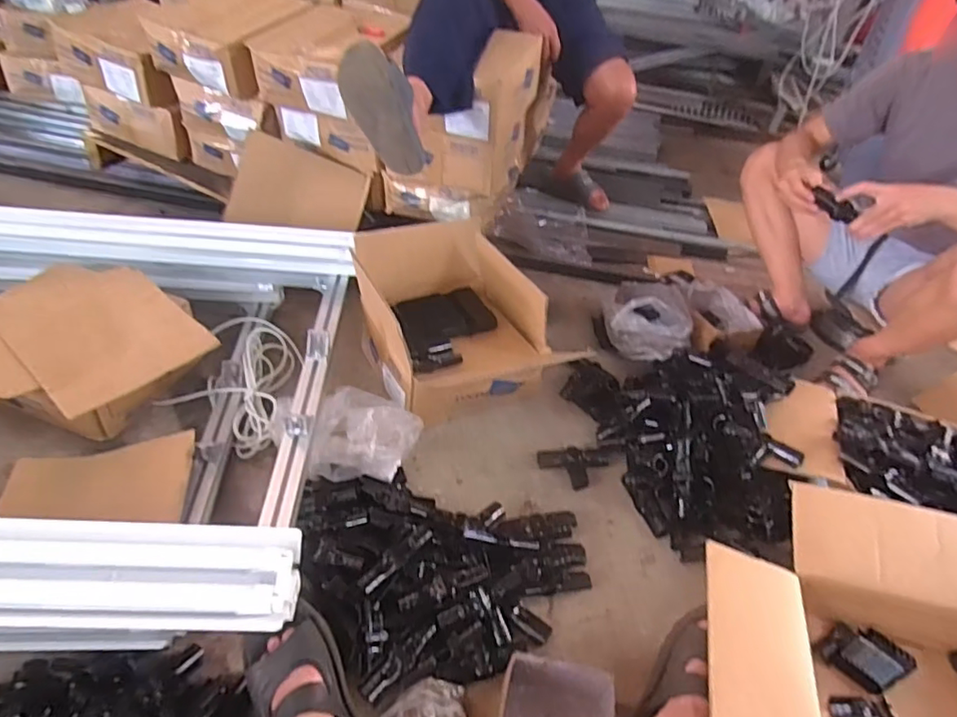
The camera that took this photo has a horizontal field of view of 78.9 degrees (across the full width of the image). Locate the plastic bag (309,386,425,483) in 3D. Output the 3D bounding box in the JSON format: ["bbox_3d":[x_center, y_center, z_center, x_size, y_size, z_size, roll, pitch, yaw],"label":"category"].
[{"bbox_3d":[-0.212,0.140,1.048,0.197,0.107,0.172,-11,43,-22],"label":"plastic bag"}]

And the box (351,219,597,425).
[{"bbox_3d":[-0.062,-0.086,1.219,0.337,0.211,0.409,-14,44,-25],"label":"box"}]

